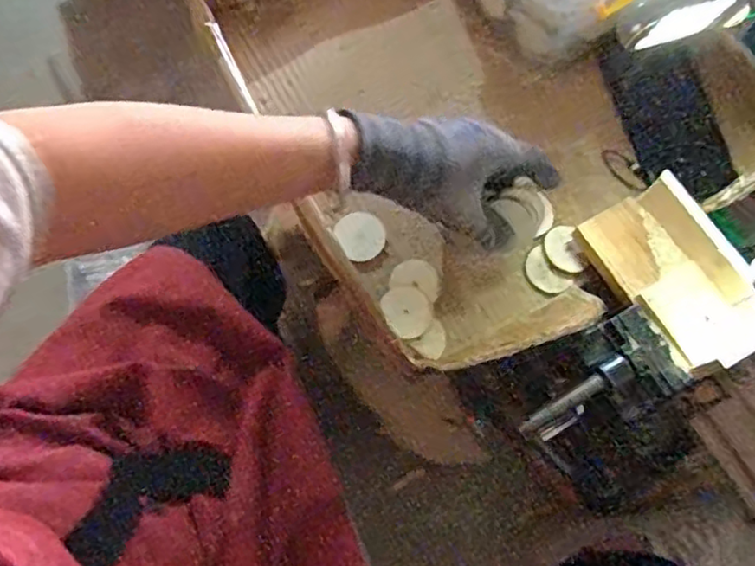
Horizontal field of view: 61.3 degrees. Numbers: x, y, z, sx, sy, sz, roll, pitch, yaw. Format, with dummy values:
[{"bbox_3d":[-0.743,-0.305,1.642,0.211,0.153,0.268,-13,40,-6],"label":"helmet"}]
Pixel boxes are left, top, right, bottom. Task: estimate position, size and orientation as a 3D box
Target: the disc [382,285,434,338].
[{"bbox_3d":[0.024,0.023,0.514,0.040,0.004,0.042,4,67,-11],"label":"disc"}]

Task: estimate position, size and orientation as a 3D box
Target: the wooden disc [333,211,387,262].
[{"bbox_3d":[-0.014,-0.040,0.534,0.039,0.004,0.043,-28,74,-9],"label":"wooden disc"}]

